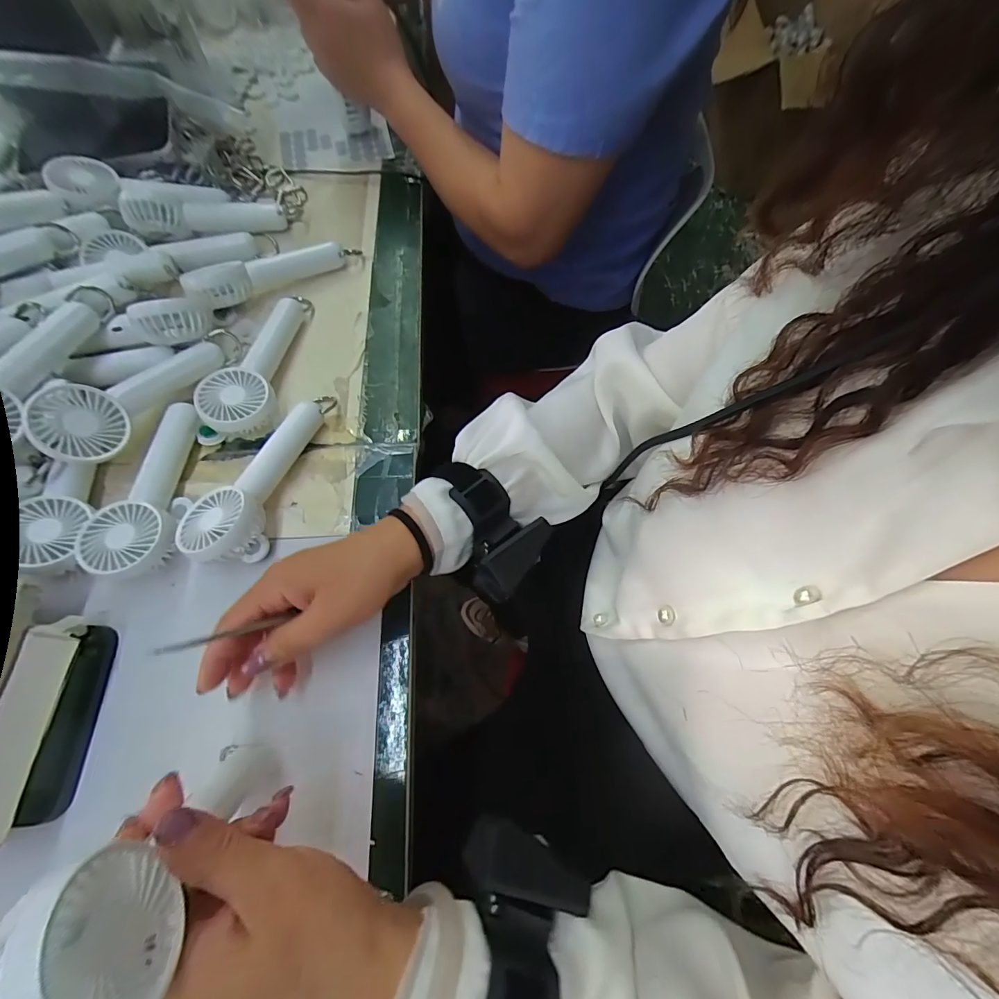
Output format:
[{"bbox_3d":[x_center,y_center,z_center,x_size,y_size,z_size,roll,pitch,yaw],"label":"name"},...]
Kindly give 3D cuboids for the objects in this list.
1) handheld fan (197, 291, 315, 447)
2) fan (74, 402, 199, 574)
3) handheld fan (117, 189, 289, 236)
[{"bbox_3d":[-0.216,-0.127,0.381,0.054,0.029,0.162,5,68,0],"label":"handheld fan"},{"bbox_3d":[-0.274,-0.009,0.335,0.058,0.036,0.146,-5,68,-2],"label":"fan"},{"bbox_3d":[-0.296,-0.286,0.436,0.147,0.050,0.034,-5,67,0],"label":"handheld fan"}]

